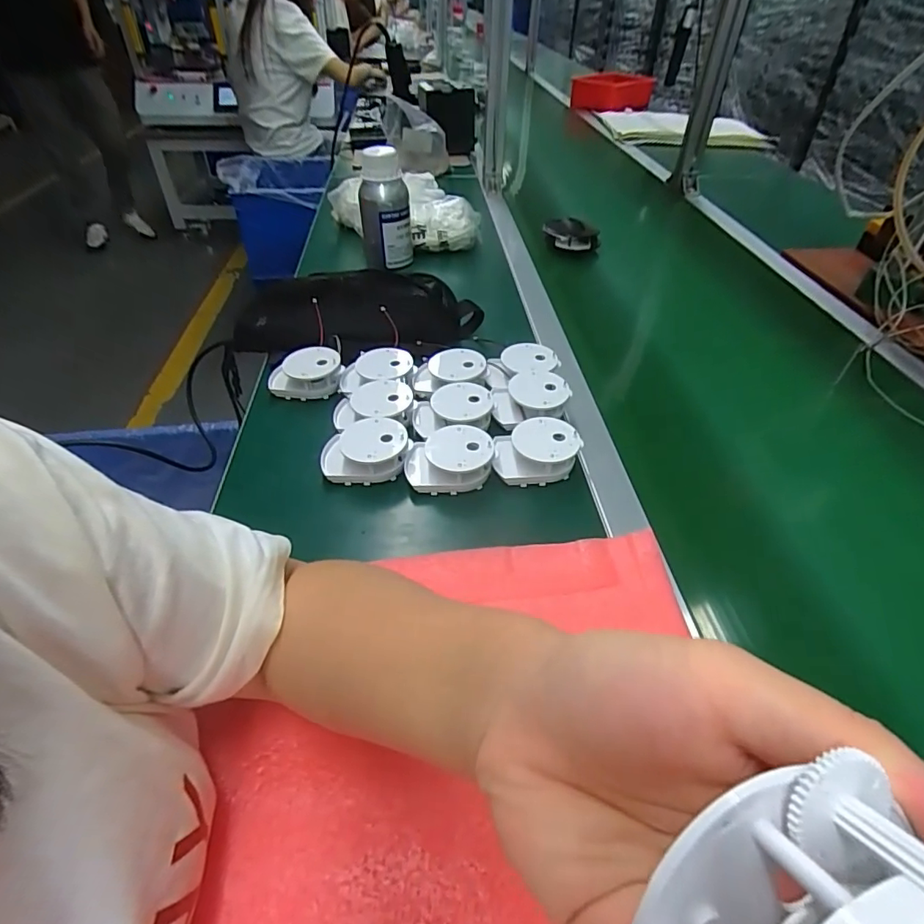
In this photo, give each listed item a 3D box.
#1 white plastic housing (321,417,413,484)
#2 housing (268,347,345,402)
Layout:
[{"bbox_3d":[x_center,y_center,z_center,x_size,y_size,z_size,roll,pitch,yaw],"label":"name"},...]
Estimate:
[{"bbox_3d":[-0.094,-0.007,0.511,0.086,0.047,0.060,0,43,-1],"label":"white plastic housing"},{"bbox_3d":[-0.183,-0.104,0.608,0.086,0.035,0.064,-13,45,-15],"label":"housing"}]

